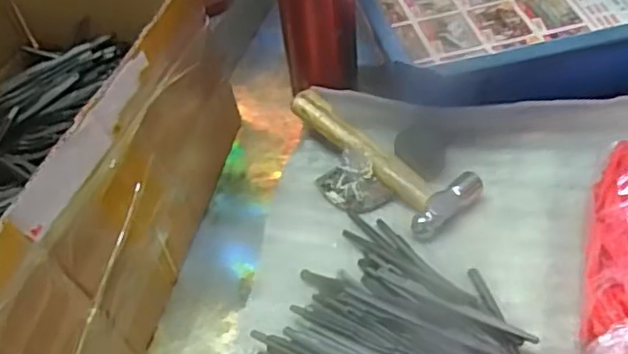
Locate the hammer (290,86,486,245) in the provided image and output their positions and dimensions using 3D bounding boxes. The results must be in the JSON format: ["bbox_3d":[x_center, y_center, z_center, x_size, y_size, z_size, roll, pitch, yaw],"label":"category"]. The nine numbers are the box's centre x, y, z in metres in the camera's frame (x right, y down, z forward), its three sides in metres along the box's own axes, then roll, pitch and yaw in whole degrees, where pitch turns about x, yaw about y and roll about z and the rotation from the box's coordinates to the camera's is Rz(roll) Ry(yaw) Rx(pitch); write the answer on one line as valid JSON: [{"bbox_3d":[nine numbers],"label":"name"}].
[{"bbox_3d":[0.052,-0.022,0.490,0.058,0.028,0.151,-32,54,-20],"label":"hammer"}]

